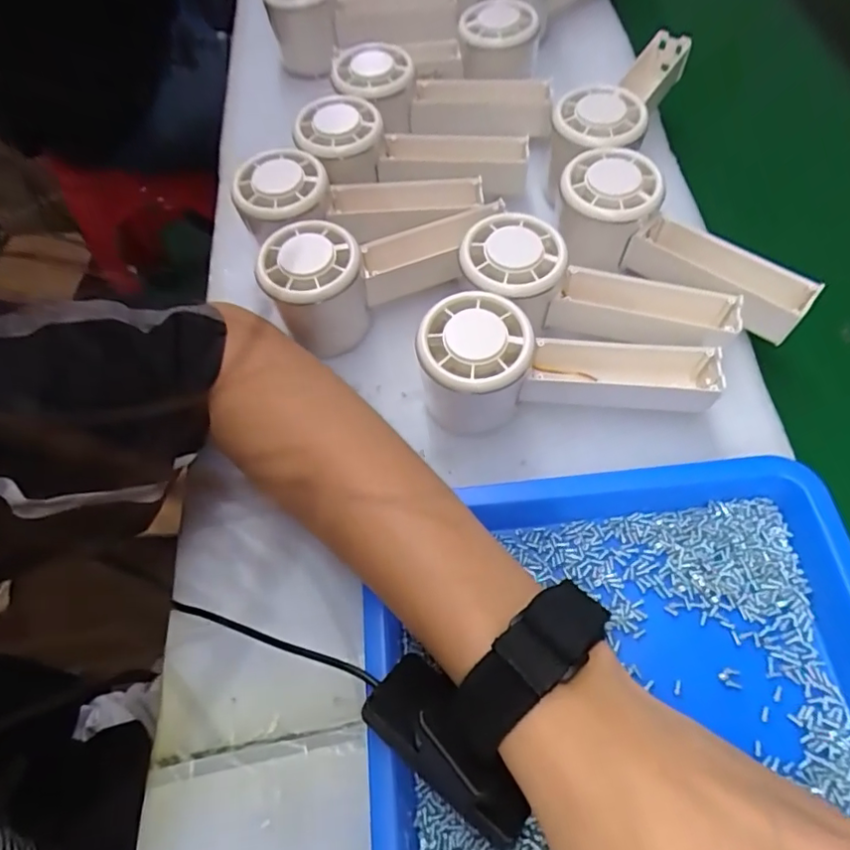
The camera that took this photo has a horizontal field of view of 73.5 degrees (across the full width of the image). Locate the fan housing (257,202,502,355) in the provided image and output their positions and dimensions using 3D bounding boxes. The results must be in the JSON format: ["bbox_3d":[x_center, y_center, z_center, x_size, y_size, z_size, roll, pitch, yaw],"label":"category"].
[{"bbox_3d":[-0.019,-0.090,0.333,0.143,0.055,0.057,-15,62,-2],"label":"fan housing"}]

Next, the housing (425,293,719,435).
[{"bbox_3d":[0.075,-0.033,0.304,0.153,0.063,0.053,-5,62,3],"label":"housing"}]

